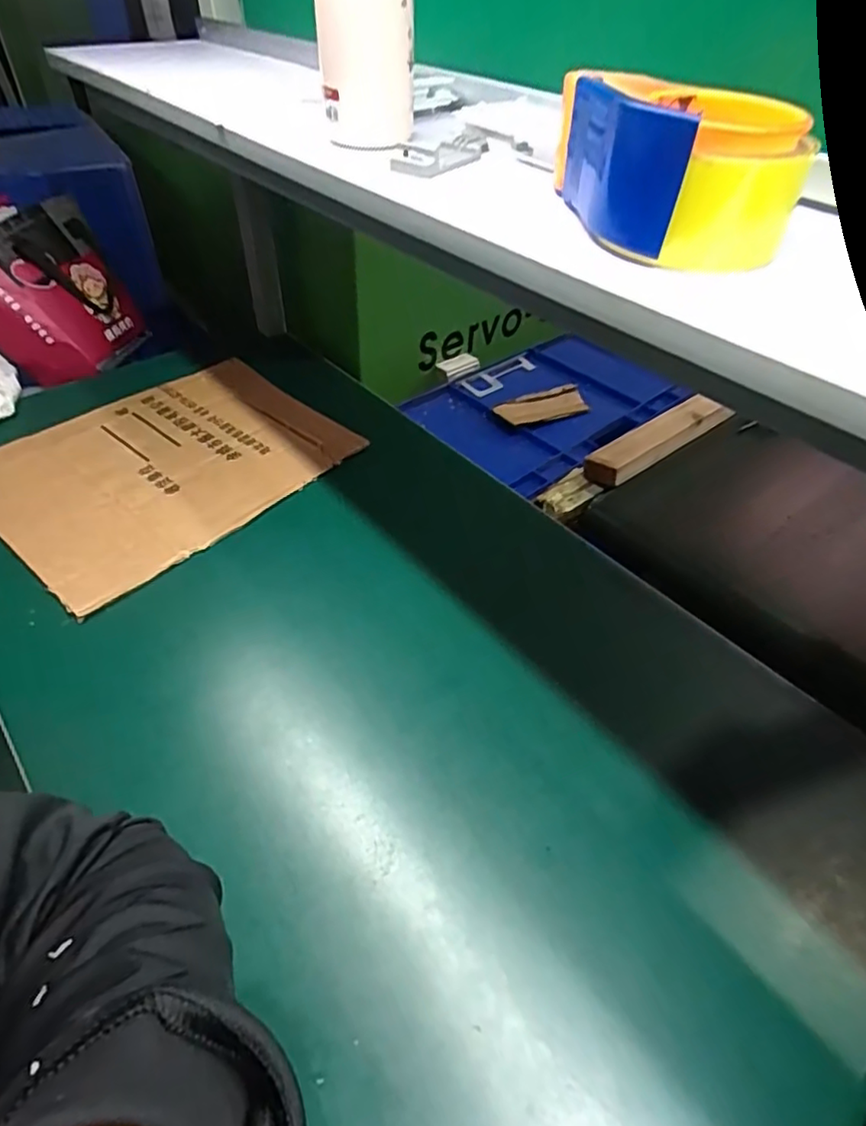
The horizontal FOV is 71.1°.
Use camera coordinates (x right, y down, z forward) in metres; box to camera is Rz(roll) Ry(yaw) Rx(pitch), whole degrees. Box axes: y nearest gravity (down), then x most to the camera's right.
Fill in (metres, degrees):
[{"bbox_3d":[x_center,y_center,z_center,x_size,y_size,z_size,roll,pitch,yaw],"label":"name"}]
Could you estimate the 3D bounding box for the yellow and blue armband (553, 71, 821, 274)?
[{"bbox_3d":[0.122,-0.212,0.321,0.082,0.062,0.128,-7,47,-10],"label":"yellow and blue armband"}]

